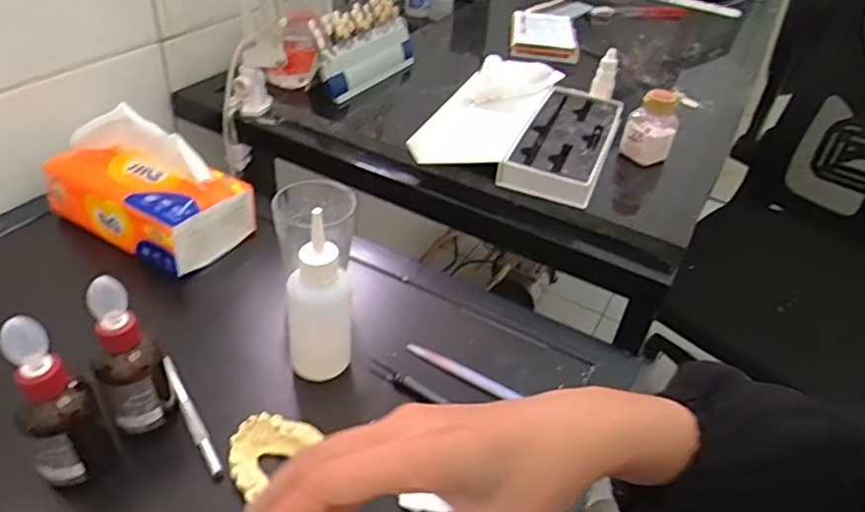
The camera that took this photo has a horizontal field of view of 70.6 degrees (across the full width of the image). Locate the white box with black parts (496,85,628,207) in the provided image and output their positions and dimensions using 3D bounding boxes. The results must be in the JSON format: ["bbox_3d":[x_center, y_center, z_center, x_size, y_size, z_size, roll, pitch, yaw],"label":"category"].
[{"bbox_3d":[0.144,-0.121,0.657,0.091,0.037,0.205,19,40,14],"label":"white box with black parts"}]

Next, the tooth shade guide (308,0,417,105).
[{"bbox_3d":[-0.081,-0.251,0.749,0.040,0.098,0.170,23,41,19],"label":"tooth shade guide"}]

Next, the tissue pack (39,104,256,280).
[{"bbox_3d":[-0.265,-0.072,0.574,0.177,0.100,0.102,25,42,21],"label":"tissue pack"}]

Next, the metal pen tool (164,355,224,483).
[{"bbox_3d":[-0.174,0.113,0.440,0.010,0.012,0.111,-19,45,-29],"label":"metal pen tool"}]

